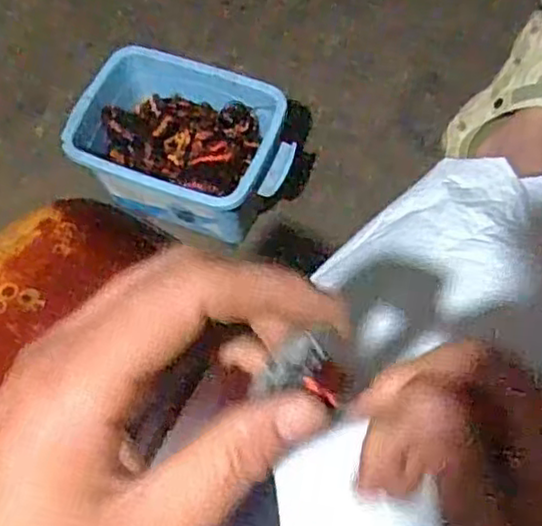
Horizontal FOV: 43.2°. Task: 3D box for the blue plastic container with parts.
[{"bbox_3d":[-0.110,-0.159,0.946,0.288,0.145,0.200,17,69,10],"label":"blue plastic container with parts"}]

